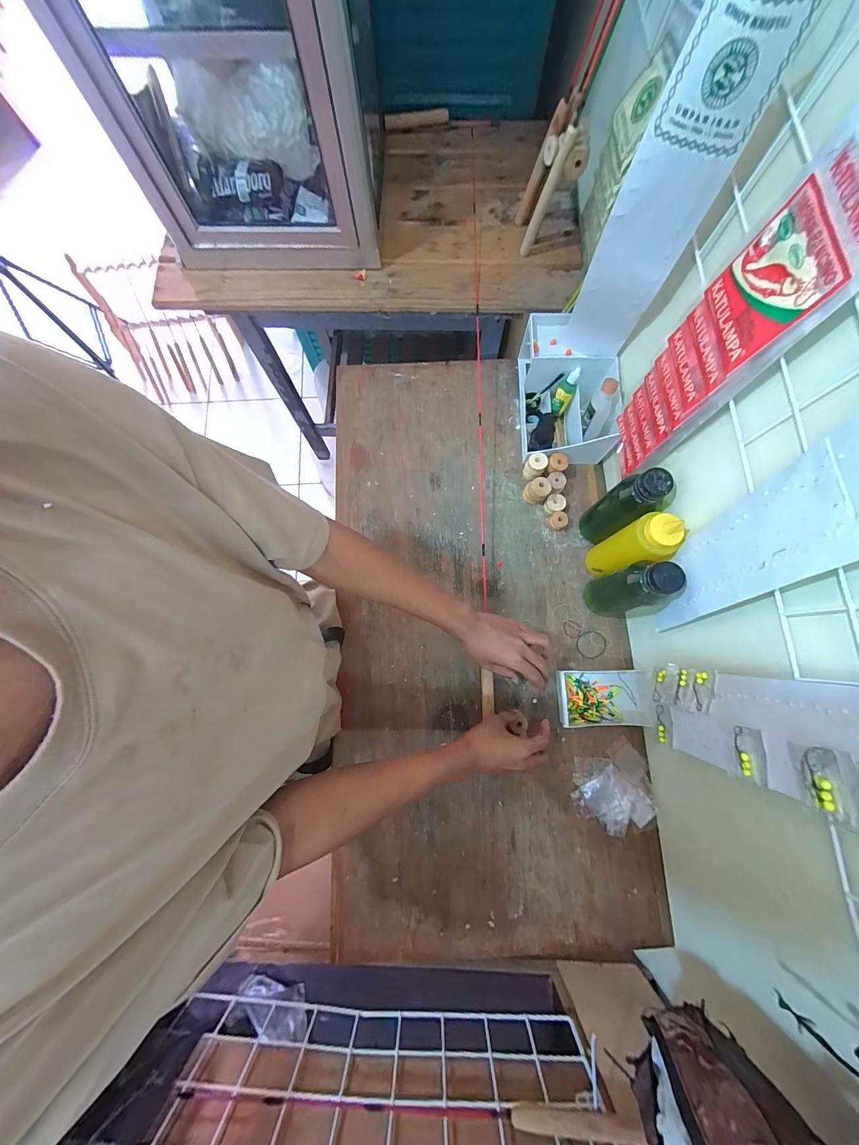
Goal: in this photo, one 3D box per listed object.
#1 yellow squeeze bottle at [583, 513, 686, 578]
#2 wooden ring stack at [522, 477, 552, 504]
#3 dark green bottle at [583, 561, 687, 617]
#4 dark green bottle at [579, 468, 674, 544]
[{"bbox_3d":[0.291,-0.032,0.548,0.051,0.194,0.058,-22,79,-3],"label":"yellow squeeze bottle"},{"bbox_3d":[0.188,-0.144,0.647,0.039,0.049,0.032,-4,78,0],"label":"wooden ring stack"},{"bbox_3d":[0.289,0.023,0.537,0.058,0.188,0.068,-13,78,-2],"label":"dark green bottle"},{"bbox_3d":[0.290,-0.101,0.567,0.058,0.191,0.058,-39,80,-7],"label":"dark green bottle"}]

